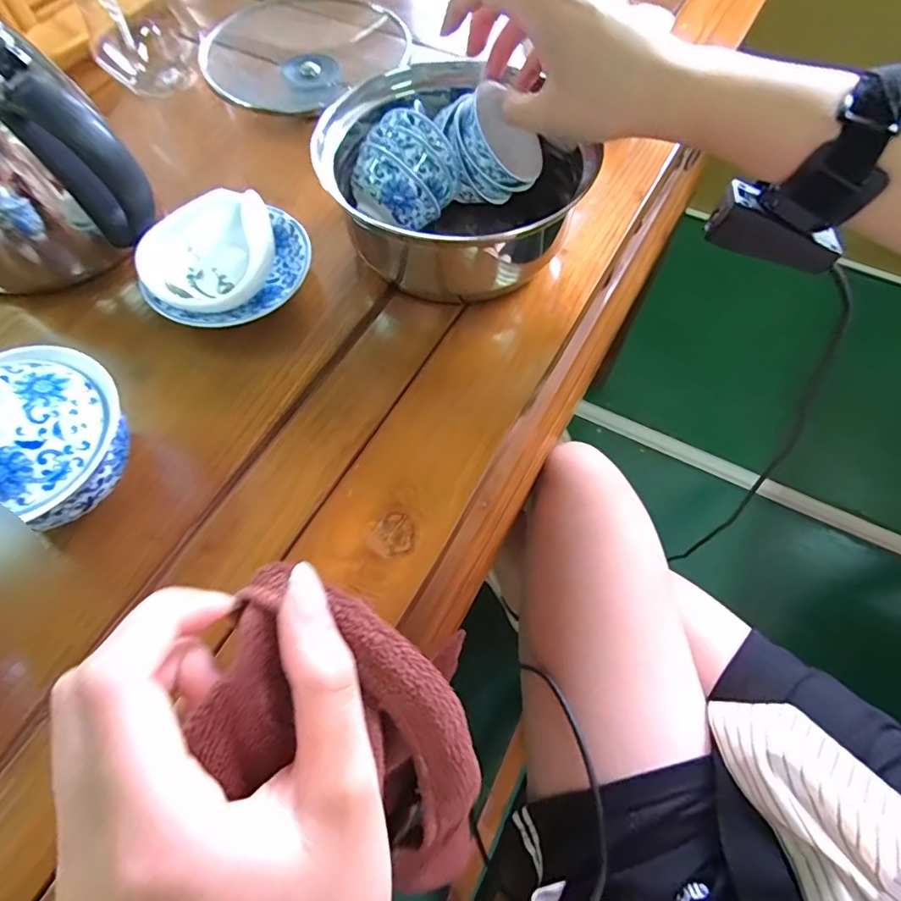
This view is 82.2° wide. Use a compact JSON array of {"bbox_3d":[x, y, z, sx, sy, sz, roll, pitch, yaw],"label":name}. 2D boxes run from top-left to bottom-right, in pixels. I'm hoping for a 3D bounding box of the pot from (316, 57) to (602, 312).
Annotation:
[{"bbox_3d":[0.004,-0.167,0.336,0.133,0.060,0.148,26,68,14],"label":"pot"}]

